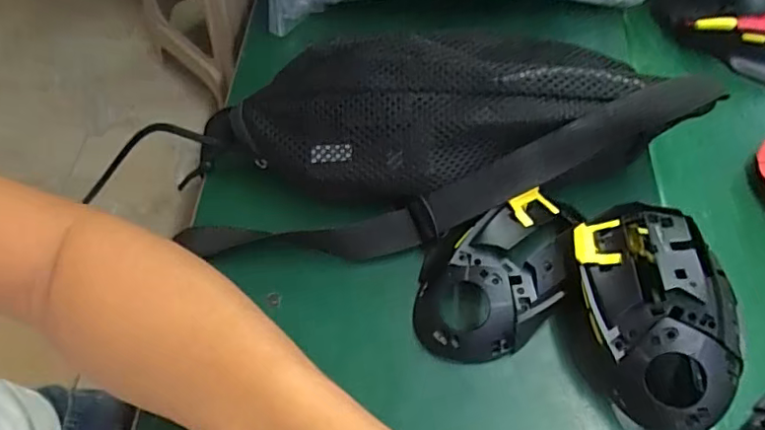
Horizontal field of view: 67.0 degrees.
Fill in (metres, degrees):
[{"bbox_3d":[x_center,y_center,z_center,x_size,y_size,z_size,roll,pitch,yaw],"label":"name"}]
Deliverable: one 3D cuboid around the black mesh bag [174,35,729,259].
[{"bbox_3d":[0.023,-0.058,0.352,0.300,0.078,0.131,-9,59,-6],"label":"black mesh bag"}]

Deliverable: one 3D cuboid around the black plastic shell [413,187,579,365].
[{"bbox_3d":[0.066,0.034,0.323,0.104,0.033,0.073,-20,61,-12],"label":"black plastic shell"}]

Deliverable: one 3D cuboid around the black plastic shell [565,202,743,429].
[{"bbox_3d":[0.139,0.051,0.299,0.074,0.052,0.116,-5,59,-3],"label":"black plastic shell"}]

